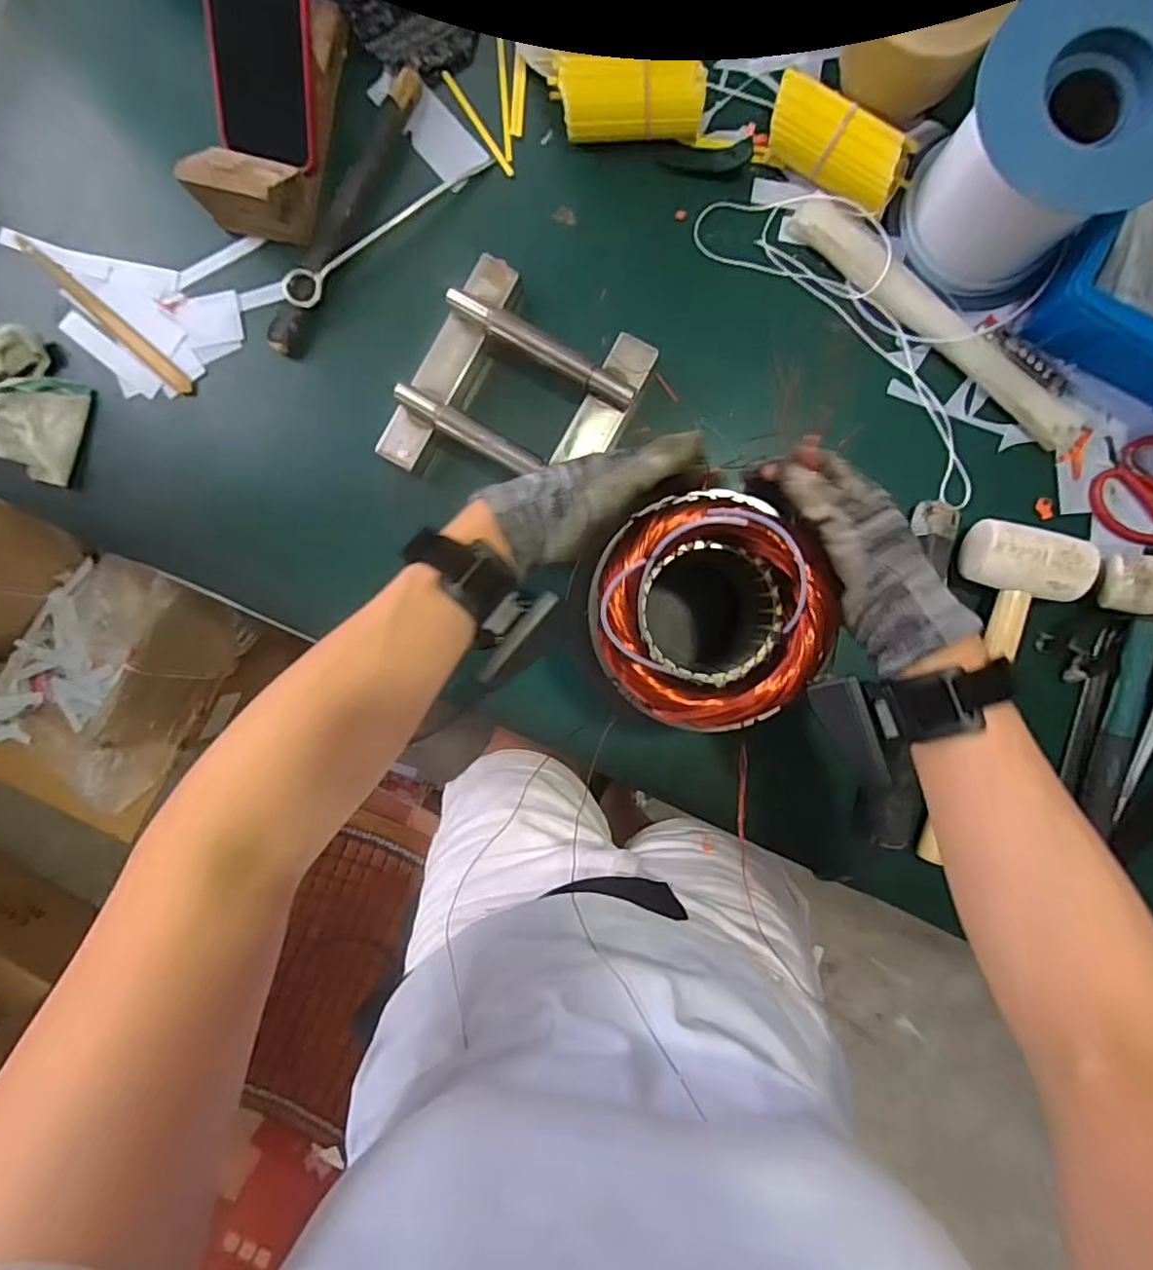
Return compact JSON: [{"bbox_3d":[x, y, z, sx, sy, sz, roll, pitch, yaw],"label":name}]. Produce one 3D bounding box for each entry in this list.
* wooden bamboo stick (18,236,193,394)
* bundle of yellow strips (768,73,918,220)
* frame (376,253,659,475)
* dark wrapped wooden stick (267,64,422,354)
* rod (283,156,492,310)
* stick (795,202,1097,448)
[{"bbox_3d":[-0.434,-0.293,0.564,0.199,0.013,0.017,42,93,0],"label":"wooden bamboo stick"},{"bbox_3d":[0.215,-0.406,0.511,0.129,0.050,0.051,27,93,1],"label":"bundle of yellow strips"},{"bbox_3d":[-0.051,-0.202,0.525,0.175,0.034,0.189,30,93,1],"label":"frame"},{"bbox_3d":[-0.206,-0.374,0.540,0.026,0.012,0.263,28,93,1],"label":"dark wrapped wooden stick"},{"bbox_3d":[-0.167,-0.362,0.538,0.215,0.017,0.029,-36,90,3],"label":"rod"},{"bbox_3d":[0.311,-0.267,0.525,0.297,0.022,0.038,39,93,1],"label":"stick"}]

